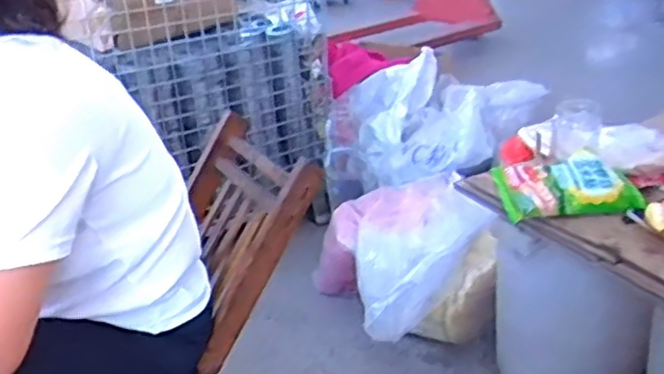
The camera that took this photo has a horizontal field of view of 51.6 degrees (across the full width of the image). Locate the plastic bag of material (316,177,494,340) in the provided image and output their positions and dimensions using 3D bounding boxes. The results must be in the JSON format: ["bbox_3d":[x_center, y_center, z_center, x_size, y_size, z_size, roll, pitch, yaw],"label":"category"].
[{"bbox_3d":[0.169,0.165,1.644,0.308,0.291,0.445,-12,26,-19],"label":"plastic bag of material"}]

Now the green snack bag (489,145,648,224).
[{"bbox_3d":[0.409,-0.002,1.201,0.222,0.079,0.129,-6,25,-8],"label":"green snack bag"}]

